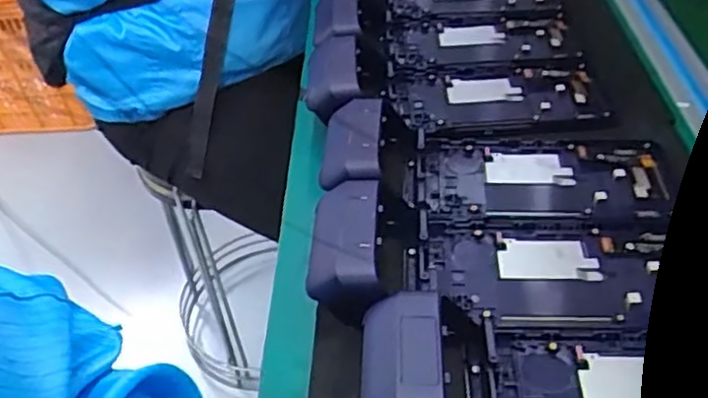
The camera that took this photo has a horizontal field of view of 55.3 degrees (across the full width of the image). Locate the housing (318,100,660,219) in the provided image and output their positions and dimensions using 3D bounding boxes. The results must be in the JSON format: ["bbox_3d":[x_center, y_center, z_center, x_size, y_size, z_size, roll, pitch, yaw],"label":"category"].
[{"bbox_3d":[0.092,-0.028,0.439,0.221,0.048,0.093,-1,42,3],"label":"housing"}]

